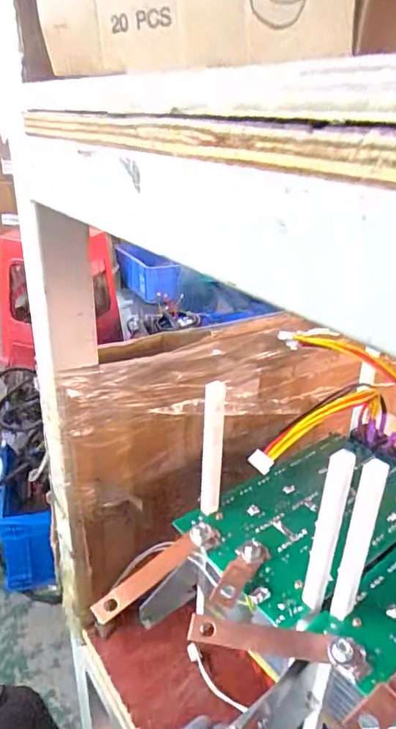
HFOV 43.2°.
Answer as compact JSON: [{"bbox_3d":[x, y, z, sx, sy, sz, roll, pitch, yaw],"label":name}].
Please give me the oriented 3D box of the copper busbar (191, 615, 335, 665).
[{"bbox_3d":[0.041,0.187,0.342,0.095,0.004,0.017,3,52,11],"label":"copper busbar"}]

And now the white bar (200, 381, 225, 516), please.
[{"bbox_3d":[0.012,0.073,0.417,0.015,0.127,0.013,6,27,9],"label":"white bar"}]

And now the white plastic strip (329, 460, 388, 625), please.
[{"bbox_3d":[0.106,0.118,0.332,0.014,0.126,0.016,19,32,31],"label":"white plastic strip"}]

